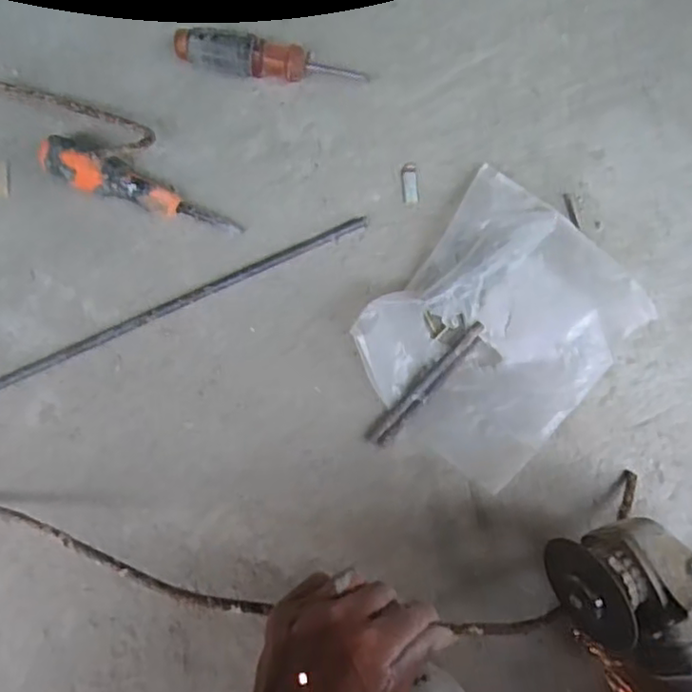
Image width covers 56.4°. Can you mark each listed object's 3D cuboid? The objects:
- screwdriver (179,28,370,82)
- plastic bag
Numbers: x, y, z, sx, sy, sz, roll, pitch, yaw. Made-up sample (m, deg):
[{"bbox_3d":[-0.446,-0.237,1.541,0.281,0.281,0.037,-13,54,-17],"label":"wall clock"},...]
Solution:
[{"bbox_3d":[-0.062,-0.232,0.526,0.150,0.034,0.028,8,79,2],"label":"screwdriver"},{"bbox_3d":[0.109,-0.015,0.476,0.165,0.034,0.197,41,82,8],"label":"plastic bag"}]

